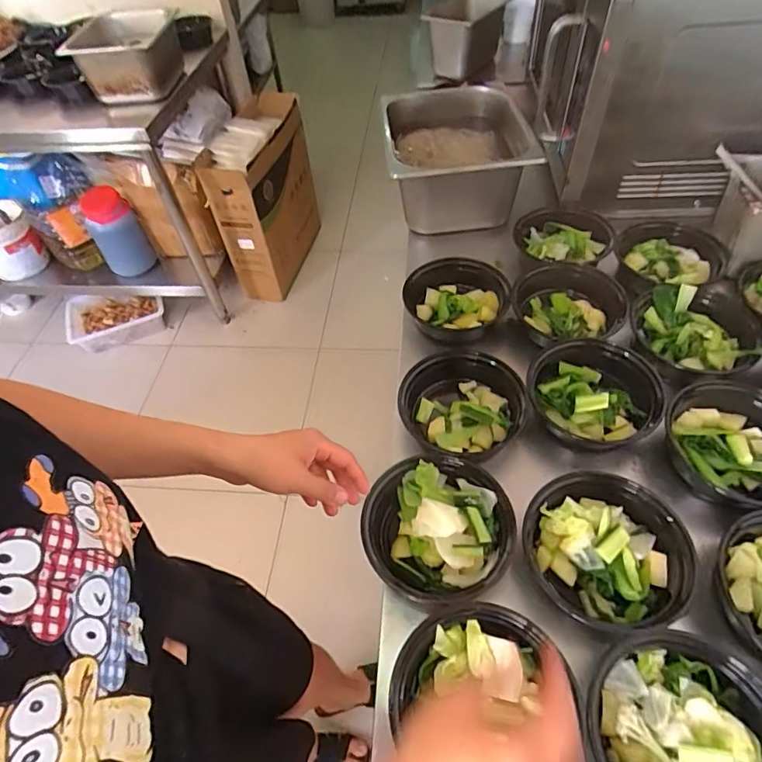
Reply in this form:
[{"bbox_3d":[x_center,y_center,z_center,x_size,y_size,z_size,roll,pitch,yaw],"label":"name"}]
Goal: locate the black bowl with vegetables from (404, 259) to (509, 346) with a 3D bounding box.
[{"bbox_3d":[0.119,-0.126,0.768,0.158,0.069,0.145,11,52,14],"label":"black bowl with vegetables"}]

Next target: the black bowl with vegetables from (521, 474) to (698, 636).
[{"bbox_3d":[0.241,0.182,0.518,0.159,0.072,0.153,-2,50,3],"label":"black bowl with vegetables"}]

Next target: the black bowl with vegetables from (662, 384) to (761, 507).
[{"bbox_3d":[0.435,0.079,0.578,0.165,0.080,0.160,-2,50,3],"label":"black bowl with vegetables"}]

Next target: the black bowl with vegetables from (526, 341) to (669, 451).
[{"bbox_3d":[0.280,0.023,0.638,0.165,0.055,0.153,-2,50,3],"label":"black bowl with vegetables"}]

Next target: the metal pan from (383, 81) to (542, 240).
[{"bbox_3d":[0.150,-0.439,0.941,0.276,0.135,0.337,-5,50,1],"label":"metal pan"}]

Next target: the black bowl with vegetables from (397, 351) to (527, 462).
[{"bbox_3d":[0.107,0.040,0.641,0.156,0.071,0.165,-2,50,3],"label":"black bowl with vegetables"}]

